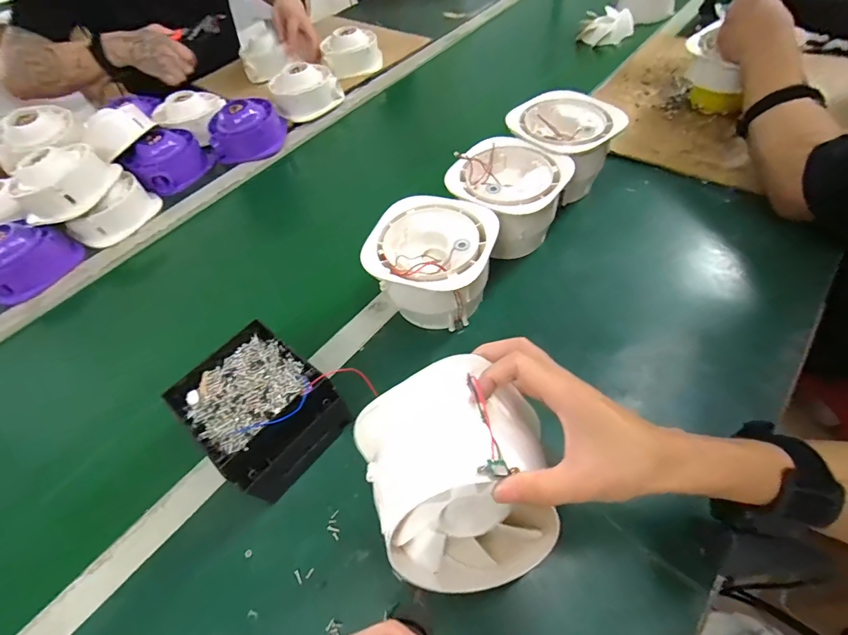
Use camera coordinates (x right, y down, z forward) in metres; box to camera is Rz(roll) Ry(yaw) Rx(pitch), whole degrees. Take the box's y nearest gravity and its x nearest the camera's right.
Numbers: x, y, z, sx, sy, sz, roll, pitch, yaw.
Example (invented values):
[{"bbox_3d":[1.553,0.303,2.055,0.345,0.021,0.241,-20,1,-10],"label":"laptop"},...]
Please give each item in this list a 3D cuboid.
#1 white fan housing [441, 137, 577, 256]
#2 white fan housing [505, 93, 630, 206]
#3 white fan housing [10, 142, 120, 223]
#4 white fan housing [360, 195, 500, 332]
[{"bbox_3d":[0.105,-0.159,0.539,0.134,0.084,0.131,-4,54,5],"label":"white fan housing"},{"bbox_3d":[0.193,-0.248,0.594,0.134,0.086,0.135,-37,58,-18],"label":"white fan housing"},{"bbox_3d":[-0.566,-0.216,0.641,0.111,0.073,0.128,3,55,10],"label":"white fan housing"},{"bbox_3d":[0.012,-0.066,0.495,0.142,0.090,0.140,7,55,13],"label":"white fan housing"}]

